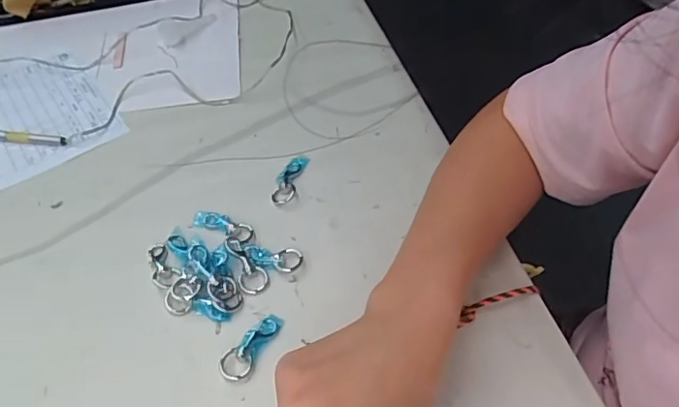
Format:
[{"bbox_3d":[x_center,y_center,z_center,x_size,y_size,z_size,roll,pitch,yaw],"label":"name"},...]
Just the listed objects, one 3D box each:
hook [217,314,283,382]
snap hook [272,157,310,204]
[{"bbox_3d":[-0.064,0.098,0.387,0.026,0.008,0.056,20,52,20],"label":"hook"},{"bbox_3d":[-0.044,-0.021,0.490,0.021,0.005,0.058,11,50,13],"label":"snap hook"}]

